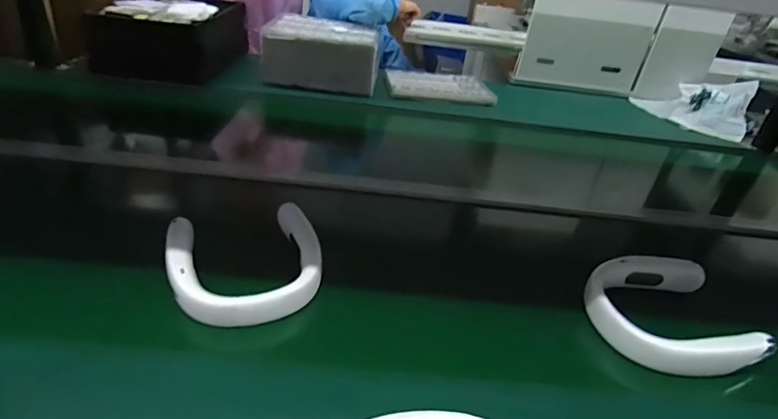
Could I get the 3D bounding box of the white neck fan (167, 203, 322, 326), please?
[{"bbox_3d":[-0.188,0.067,0.596,0.183,0.042,0.188,-10,40,-22],"label":"white neck fan"}]

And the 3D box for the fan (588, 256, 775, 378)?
[{"bbox_3d":[0.372,0.137,0.609,0.199,0.075,0.196,3,37,-7],"label":"fan"}]

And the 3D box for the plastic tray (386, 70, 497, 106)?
[{"bbox_3d":[0.152,-0.397,1.415,0.321,0.025,0.237,2,37,-8],"label":"plastic tray"}]

